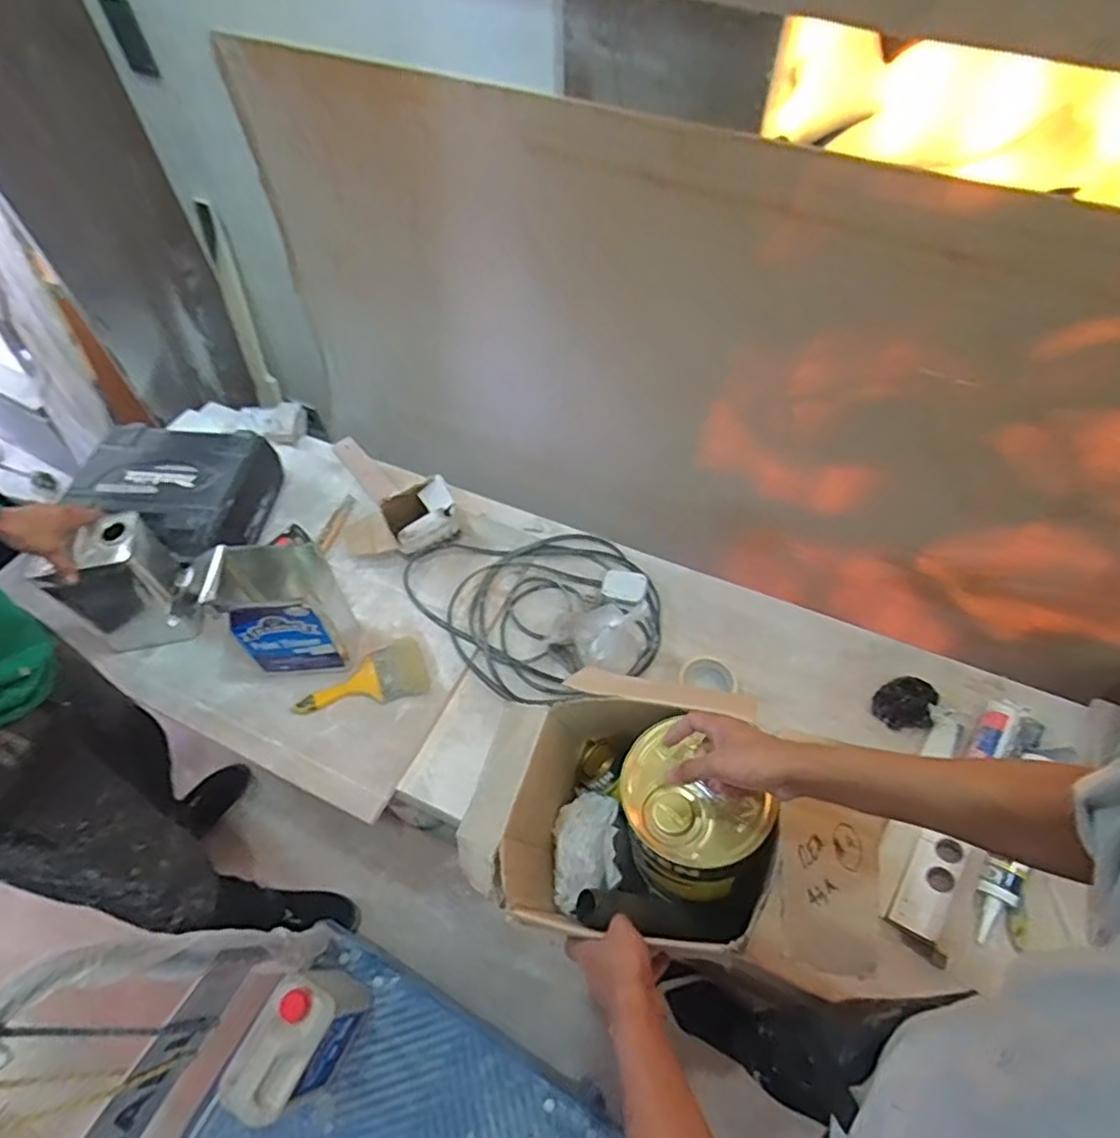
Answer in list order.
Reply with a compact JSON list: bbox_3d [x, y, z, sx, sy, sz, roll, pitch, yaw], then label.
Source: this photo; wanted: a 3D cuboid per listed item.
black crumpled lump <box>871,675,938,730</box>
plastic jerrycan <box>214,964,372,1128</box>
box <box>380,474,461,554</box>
[{"bbox_3d":[0.611,0.229,1.158,0.095,0.044,0.116,22,59,16],"label":"black crumpled lump"},{"bbox_3d":[-0.433,0.795,1.108,0.109,0.257,0.203,22,59,16],"label":"plastic jerrycan"},{"bbox_3d":[-0.284,-0.104,1.359,0.144,0.096,0.124,-23,58,-14],"label":"box"}]

